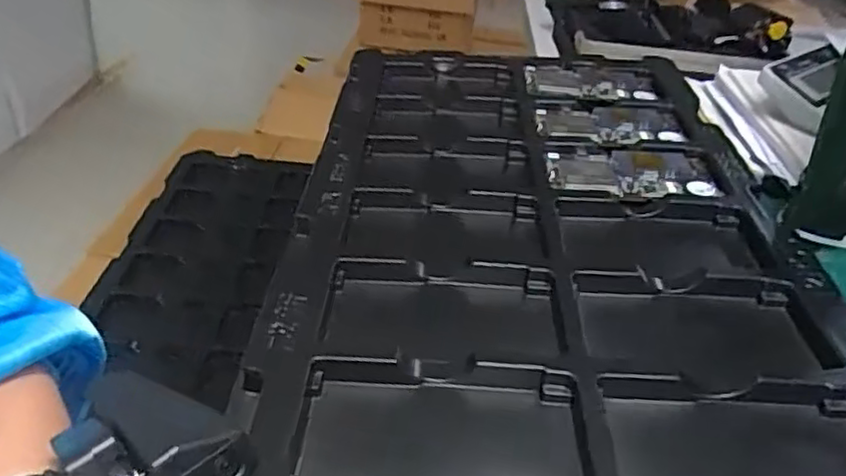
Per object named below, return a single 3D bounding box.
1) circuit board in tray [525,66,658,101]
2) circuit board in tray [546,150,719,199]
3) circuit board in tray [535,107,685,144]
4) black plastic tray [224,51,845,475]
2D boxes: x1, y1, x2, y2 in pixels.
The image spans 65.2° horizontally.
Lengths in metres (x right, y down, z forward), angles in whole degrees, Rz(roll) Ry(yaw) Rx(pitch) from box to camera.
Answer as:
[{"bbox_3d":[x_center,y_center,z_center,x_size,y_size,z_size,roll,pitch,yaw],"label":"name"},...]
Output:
[{"bbox_3d":[0.165,-0.150,0.642,0.131,0.007,0.065,3,35,-4],"label":"circuit board in tray"},{"bbox_3d":[0.157,-0.051,0.507,0.122,0.011,0.066,6,35,-1],"label":"circuit board in tray"},{"bbox_3d":[0.163,-0.096,0.577,0.123,0.015,0.071,5,35,-2],"label":"circuit board in tray"},{"bbox_3d":[0.083,-0.010,0.463,0.322,0.042,0.535,6,35,0],"label":"black plastic tray"}]

